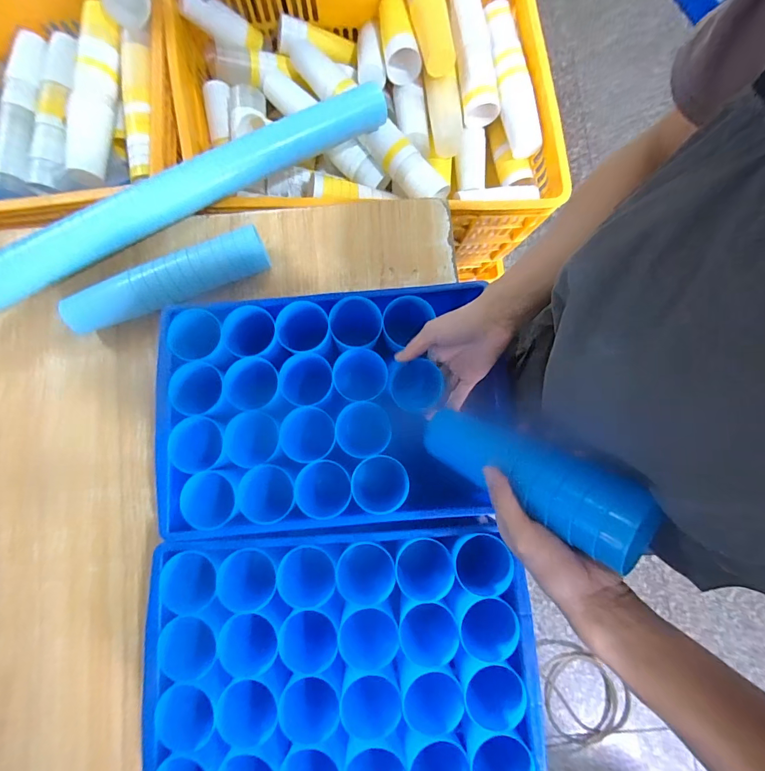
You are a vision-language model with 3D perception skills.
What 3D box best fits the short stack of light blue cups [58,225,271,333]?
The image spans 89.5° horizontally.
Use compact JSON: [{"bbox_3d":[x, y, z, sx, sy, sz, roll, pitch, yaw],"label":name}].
[{"bbox_3d":[-0.299,-0.142,0.547,0.283,0.058,0.054,-26,81,-4],"label":"short stack of light blue cups"}]

